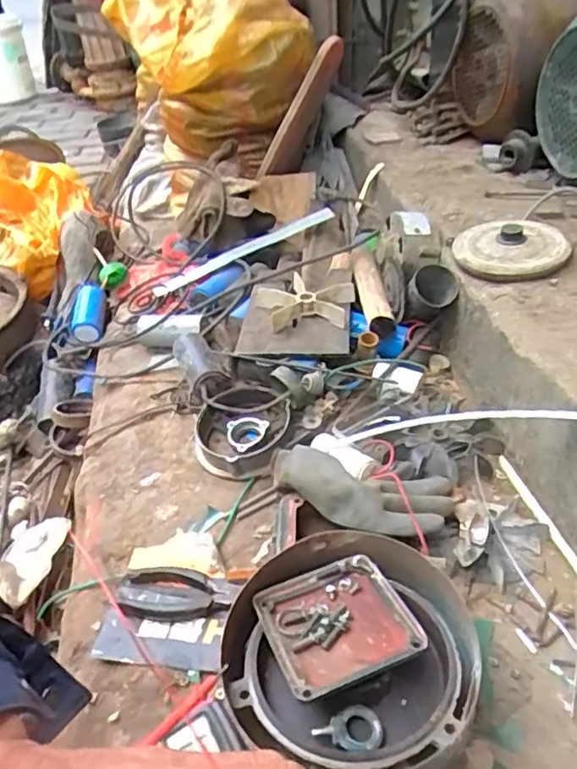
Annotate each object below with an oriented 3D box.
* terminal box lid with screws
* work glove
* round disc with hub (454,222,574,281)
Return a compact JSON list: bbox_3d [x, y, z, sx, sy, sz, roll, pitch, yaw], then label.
[{"bbox_3d":[0.038,0.190,0.500,0.108,0.023,0.109,-14,40,-16],"label":"terminal box lid with screws"},{"bbox_3d":[0.069,0.110,0.627,0.184,0.035,0.082,5,37,13],"label":"work glove"},{"bbox_3d":[0.280,-0.172,0.784,0.136,0.035,0.114,9,38,17],"label":"round disc with hub"}]

